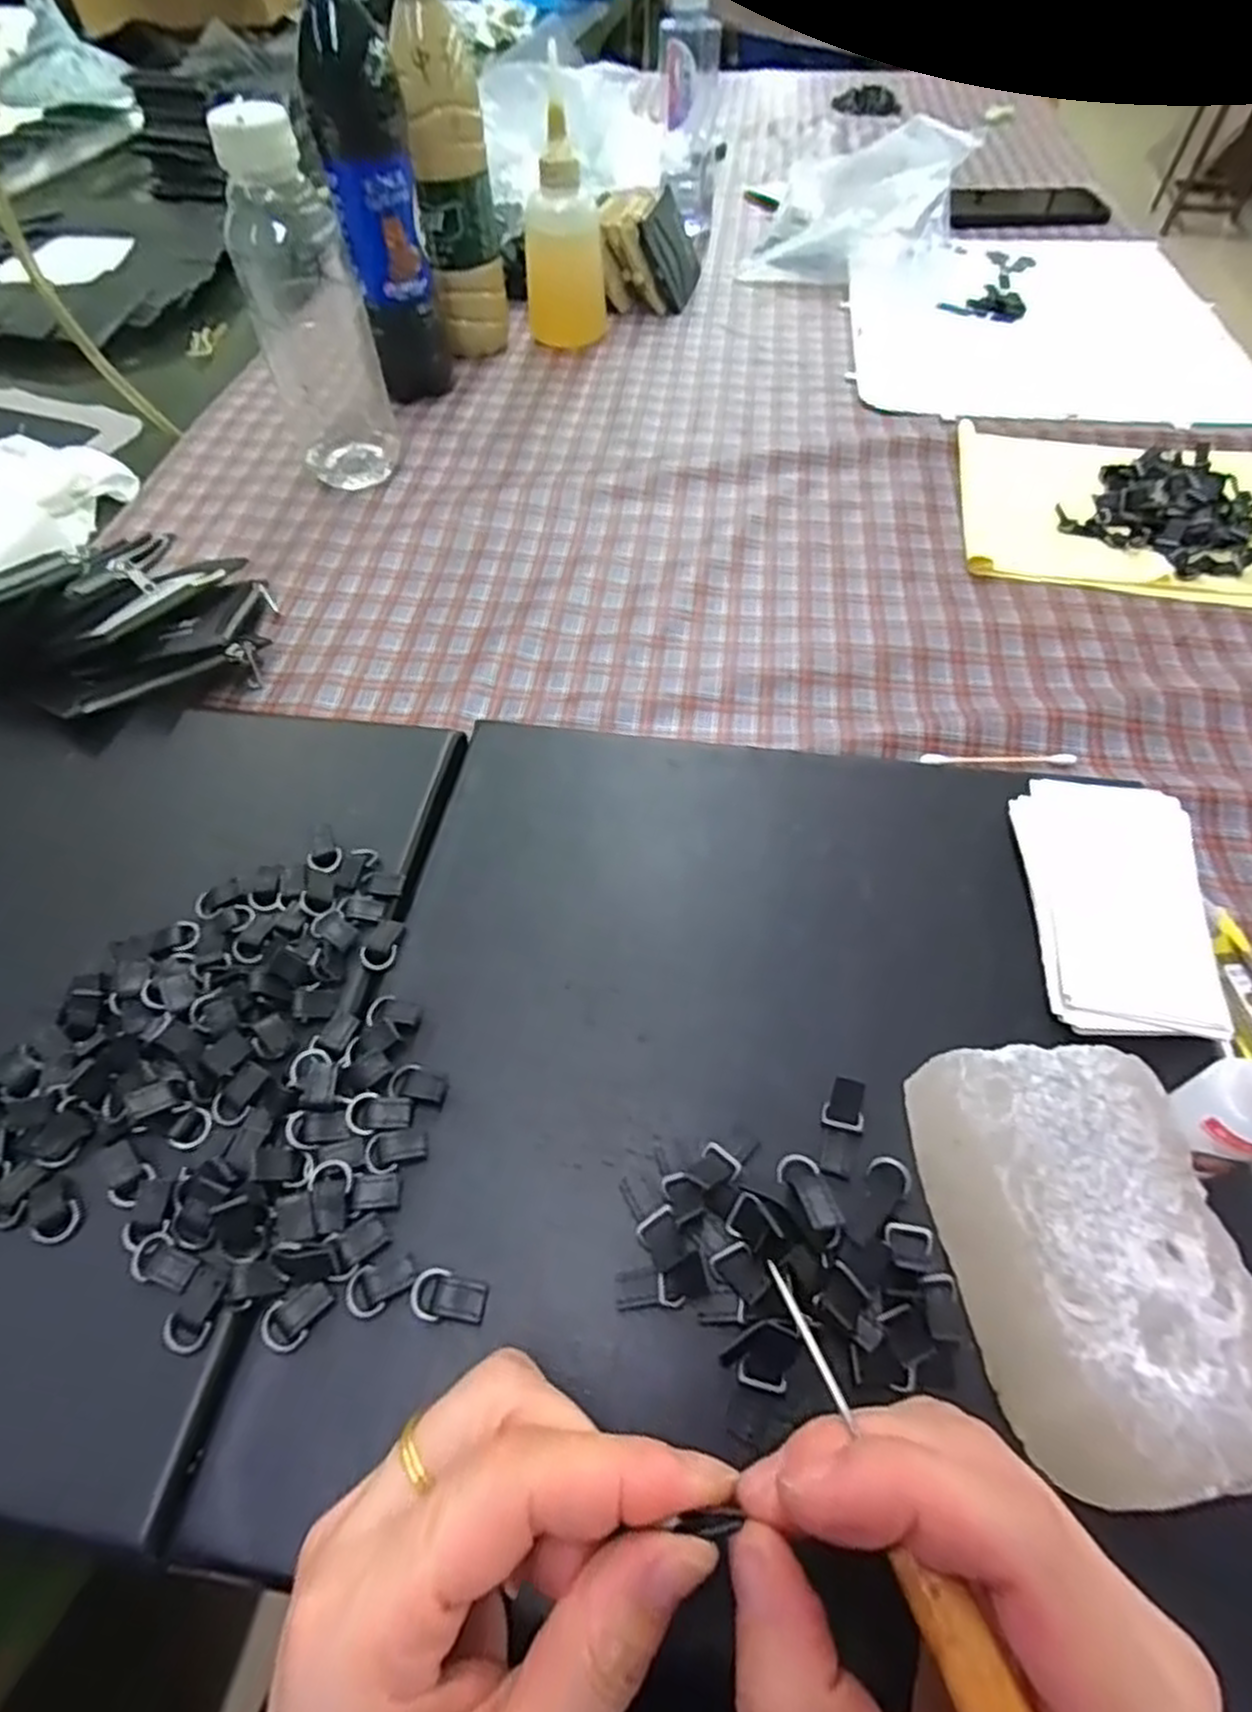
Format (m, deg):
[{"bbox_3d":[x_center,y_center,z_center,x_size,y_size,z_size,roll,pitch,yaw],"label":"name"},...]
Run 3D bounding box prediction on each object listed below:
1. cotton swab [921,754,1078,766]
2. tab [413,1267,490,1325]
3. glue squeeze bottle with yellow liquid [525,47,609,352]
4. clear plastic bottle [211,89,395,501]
[{"bbox_3d":[0.182,-0.047,0.383,0.074,0.004,0.007,0,56,2],"label":"cotton swab"},{"bbox_3d":[-0.052,0.131,0.232,0.021,0.005,0.013,11,57,9],"label":"tab"},{"bbox_3d":[-0.049,-0.477,0.607,0.051,0.131,0.051,25,61,18],"label":"glue squeeze bottle with yellow liquid"},{"bbox_3d":[-0.194,-0.331,0.479,0.068,0.184,0.068,-15,57,-8],"label":"clear plastic bottle"}]

